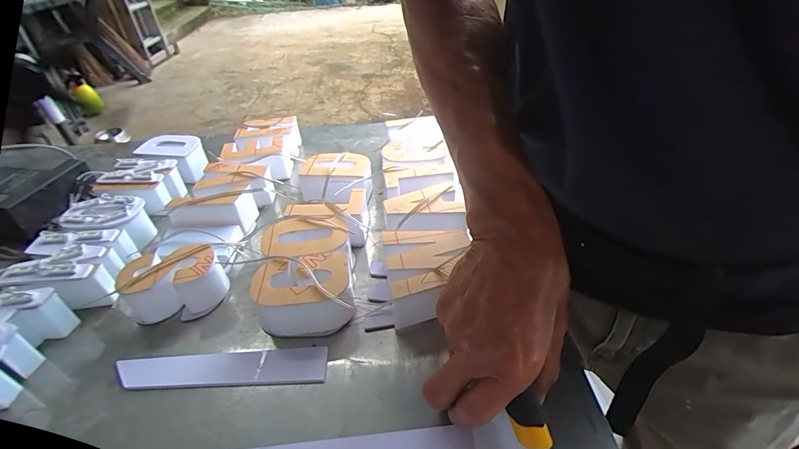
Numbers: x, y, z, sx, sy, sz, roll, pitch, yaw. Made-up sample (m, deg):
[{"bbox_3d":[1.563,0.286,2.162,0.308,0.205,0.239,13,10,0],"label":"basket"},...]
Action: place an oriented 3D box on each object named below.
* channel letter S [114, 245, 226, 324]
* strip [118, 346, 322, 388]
[{"bbox_3d":[-0.216,0.058,0.383,0.091,0.050,0.056,-9,40,-3],"label":"channel letter S"},{"bbox_3d":[-0.148,0.121,0.334,0.172,0.004,0.032,-2,42,2],"label":"strip"}]

